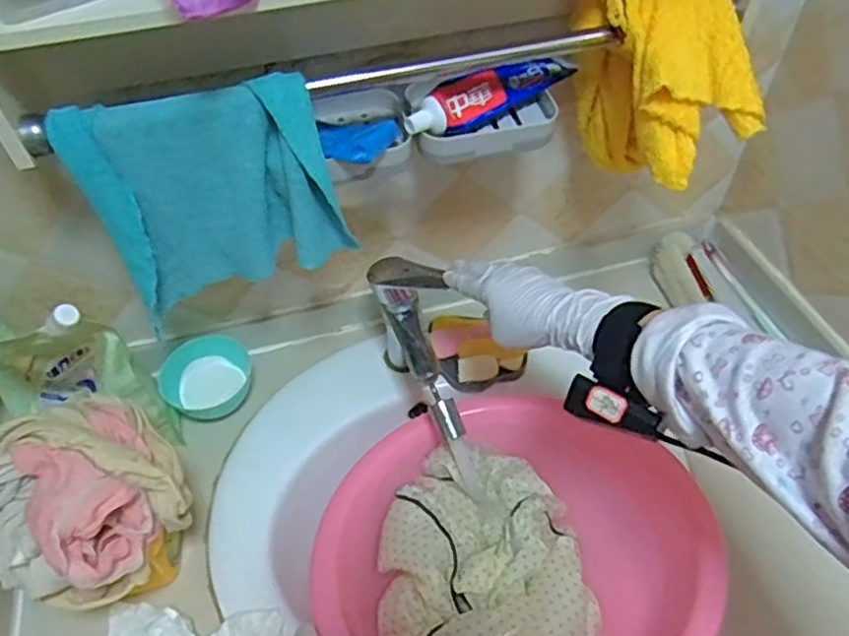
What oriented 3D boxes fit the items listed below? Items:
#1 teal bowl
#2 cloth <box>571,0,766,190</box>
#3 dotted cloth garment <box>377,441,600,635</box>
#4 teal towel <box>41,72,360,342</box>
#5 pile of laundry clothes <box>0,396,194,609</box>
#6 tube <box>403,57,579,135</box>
[{"bbox_3d":[-0.256,0.072,0.784,0.100,0.044,0.093,-1,50,1],"label":"teal bowl"},{"bbox_3d":[0.204,-0.195,0.580,0.094,0.167,0.166,-19,52,-14],"label":"cloth"},{"bbox_3d":[0.051,0.218,0.615,0.181,0.059,0.212,-6,50,-3],"label":"dotted cloth garment"},{"bbox_3d":[-0.171,-0.091,0.552,0.197,0.187,0.046,-12,51,-8],"label":"teal towel"},{"bbox_3d":[-0.283,0.145,0.549,0.155,0.100,0.145,-1,50,1],"label":"pile of laundry clothes"},{"bbox_3d":[0.061,-0.203,0.590,0.181,0.033,0.040,-27,54,-19],"label":"tube"}]

